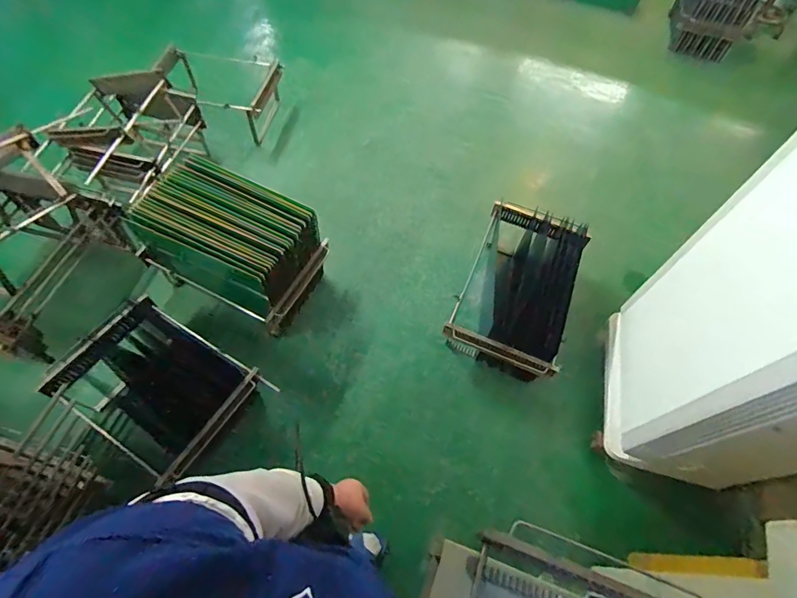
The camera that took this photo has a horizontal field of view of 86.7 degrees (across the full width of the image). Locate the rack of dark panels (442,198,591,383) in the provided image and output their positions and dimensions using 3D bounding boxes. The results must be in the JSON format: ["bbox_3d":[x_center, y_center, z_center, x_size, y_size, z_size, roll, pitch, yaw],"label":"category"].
[{"bbox_3d":[0.487,-0.031,1.770,0.406,0.309,0.707,22,60,10],"label":"rack of dark panels"}]

